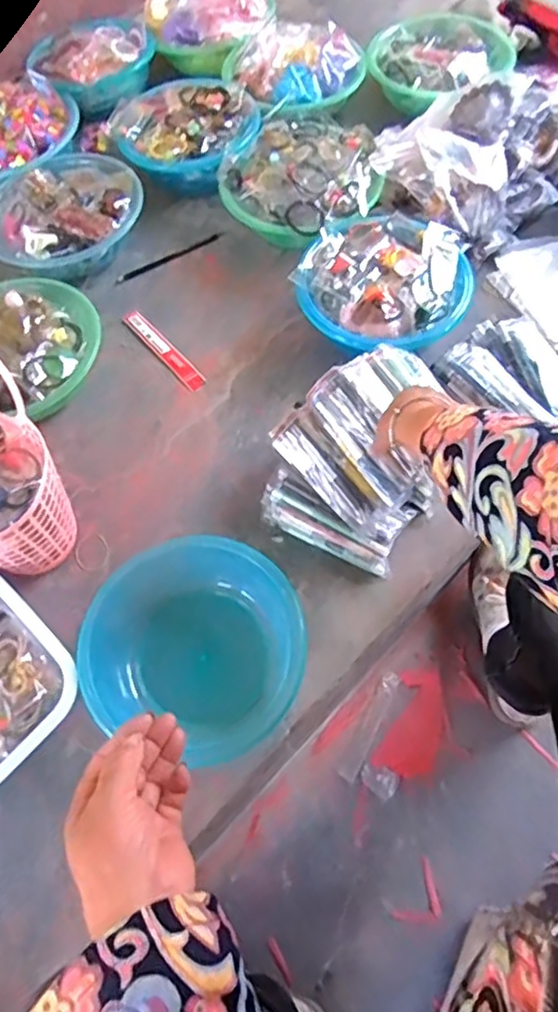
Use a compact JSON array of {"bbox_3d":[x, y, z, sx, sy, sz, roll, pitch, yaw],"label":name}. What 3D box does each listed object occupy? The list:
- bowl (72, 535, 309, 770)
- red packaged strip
[{"bbox_3d":[-0.084,0.144,0.644,0.208,0.088,0.201,-2,63,3],"label":"bowl"},{"bbox_3d":[-0.164,-0.223,0.872,0.028,0.004,0.175,-37,67,-14],"label":"red packaged strip"}]

